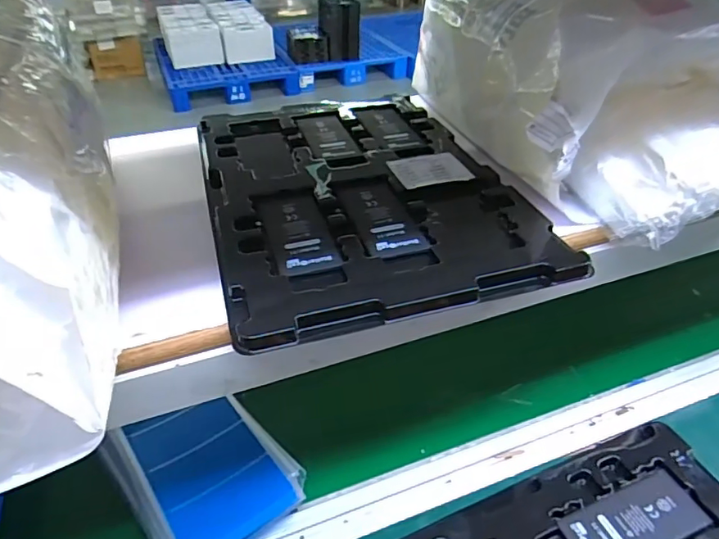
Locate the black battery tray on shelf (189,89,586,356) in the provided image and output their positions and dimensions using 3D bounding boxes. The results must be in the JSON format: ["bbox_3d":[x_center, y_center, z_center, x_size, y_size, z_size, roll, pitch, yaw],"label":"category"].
[{"bbox_3d":[-0.003,-0.072,0.429,0.235,0.014,0.319,-11,40,-14],"label":"black battery tray on shelf"}]

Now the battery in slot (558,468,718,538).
[{"bbox_3d":[0.191,0.172,0.354,0.099,0.004,0.045,-14,41,-17],"label":"battery in slot"}]

